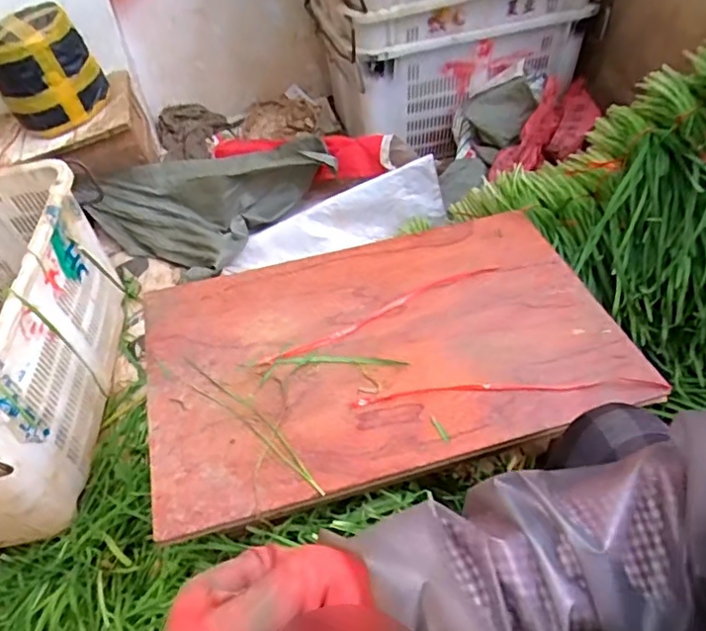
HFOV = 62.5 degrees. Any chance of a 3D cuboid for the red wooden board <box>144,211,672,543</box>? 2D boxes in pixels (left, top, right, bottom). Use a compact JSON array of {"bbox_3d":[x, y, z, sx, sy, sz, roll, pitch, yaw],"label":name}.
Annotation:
[{"bbox_3d":[0.033,0.023,0.760,0.575,0.033,0.386,-15,47,-9],"label":"red wooden board"}]

